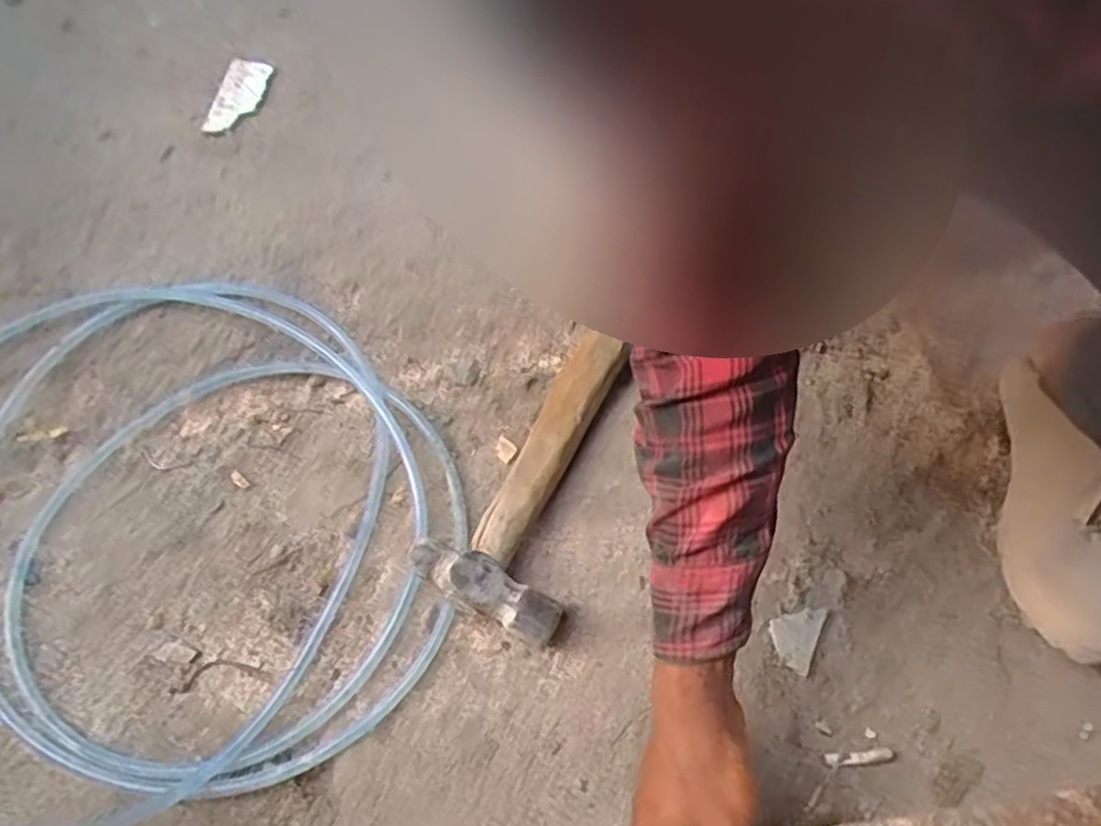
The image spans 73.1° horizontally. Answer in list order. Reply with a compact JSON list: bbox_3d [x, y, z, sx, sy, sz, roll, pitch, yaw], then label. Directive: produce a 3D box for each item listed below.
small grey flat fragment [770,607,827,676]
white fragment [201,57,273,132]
[{"bbox_3d":[0.170,0.153,0.518,0.033,0.004,0.046,23,66,15],"label":"small grey flat fragment"},{"bbox_3d":[-0.296,-0.301,0.703,0.036,0.012,0.092,8,63,3],"label":"white fragment"}]

